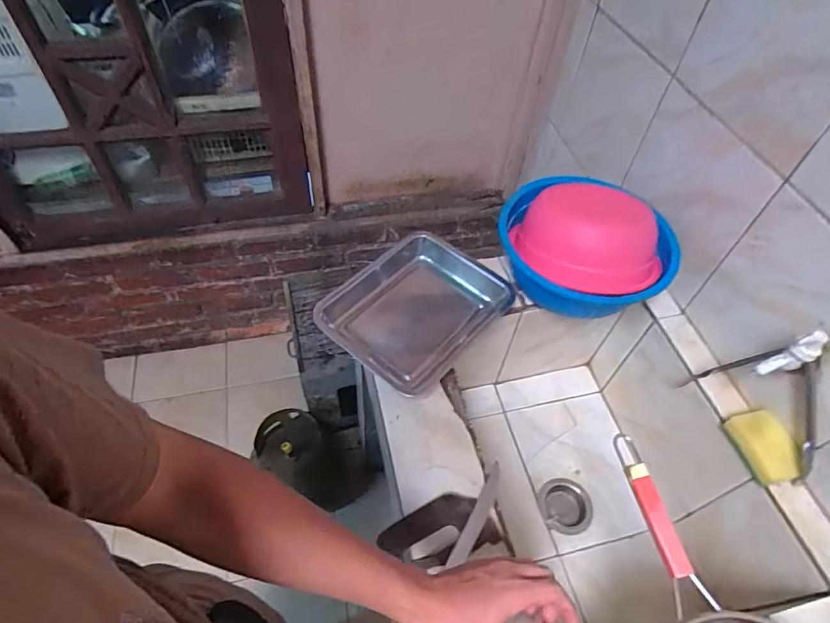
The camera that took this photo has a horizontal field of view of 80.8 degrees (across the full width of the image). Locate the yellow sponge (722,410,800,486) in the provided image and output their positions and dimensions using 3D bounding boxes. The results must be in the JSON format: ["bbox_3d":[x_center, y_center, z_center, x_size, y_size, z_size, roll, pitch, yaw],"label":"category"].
[{"bbox_3d":[0.538,0.207,0.751,0.030,0.075,0.106,16,41,-38],"label":"yellow sponge"}]

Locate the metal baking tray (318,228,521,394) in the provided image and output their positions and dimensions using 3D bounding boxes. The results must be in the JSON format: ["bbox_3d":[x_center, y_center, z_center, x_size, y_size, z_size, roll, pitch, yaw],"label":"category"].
[{"bbox_3d":[0.003,-0.007,0.873,0.249,0.068,0.298,35,58,21],"label":"metal baking tray"}]

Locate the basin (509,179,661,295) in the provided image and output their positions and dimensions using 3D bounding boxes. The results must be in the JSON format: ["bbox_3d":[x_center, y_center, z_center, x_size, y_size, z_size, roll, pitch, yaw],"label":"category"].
[{"bbox_3d":[0.310,-0.139,0.856,0.242,0.081,0.242,2,52,-3],"label":"basin"}]

